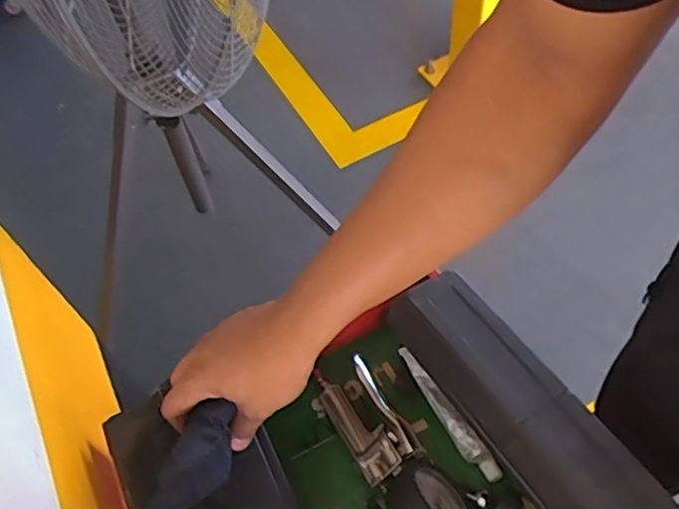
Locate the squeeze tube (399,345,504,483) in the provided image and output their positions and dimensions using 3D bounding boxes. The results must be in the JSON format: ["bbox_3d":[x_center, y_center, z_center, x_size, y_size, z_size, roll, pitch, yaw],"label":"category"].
[{"bbox_3d":[0.096,0.142,0.572,0.017,0.022,0.144,-29,57,-13],"label":"squeeze tube"}]

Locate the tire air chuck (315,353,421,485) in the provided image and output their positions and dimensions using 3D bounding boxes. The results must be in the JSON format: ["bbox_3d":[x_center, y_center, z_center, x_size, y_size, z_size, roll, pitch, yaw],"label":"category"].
[{"bbox_3d":[0.022,0.149,0.576,0.051,0.044,0.120,-28,57,-13],"label":"tire air chuck"}]

